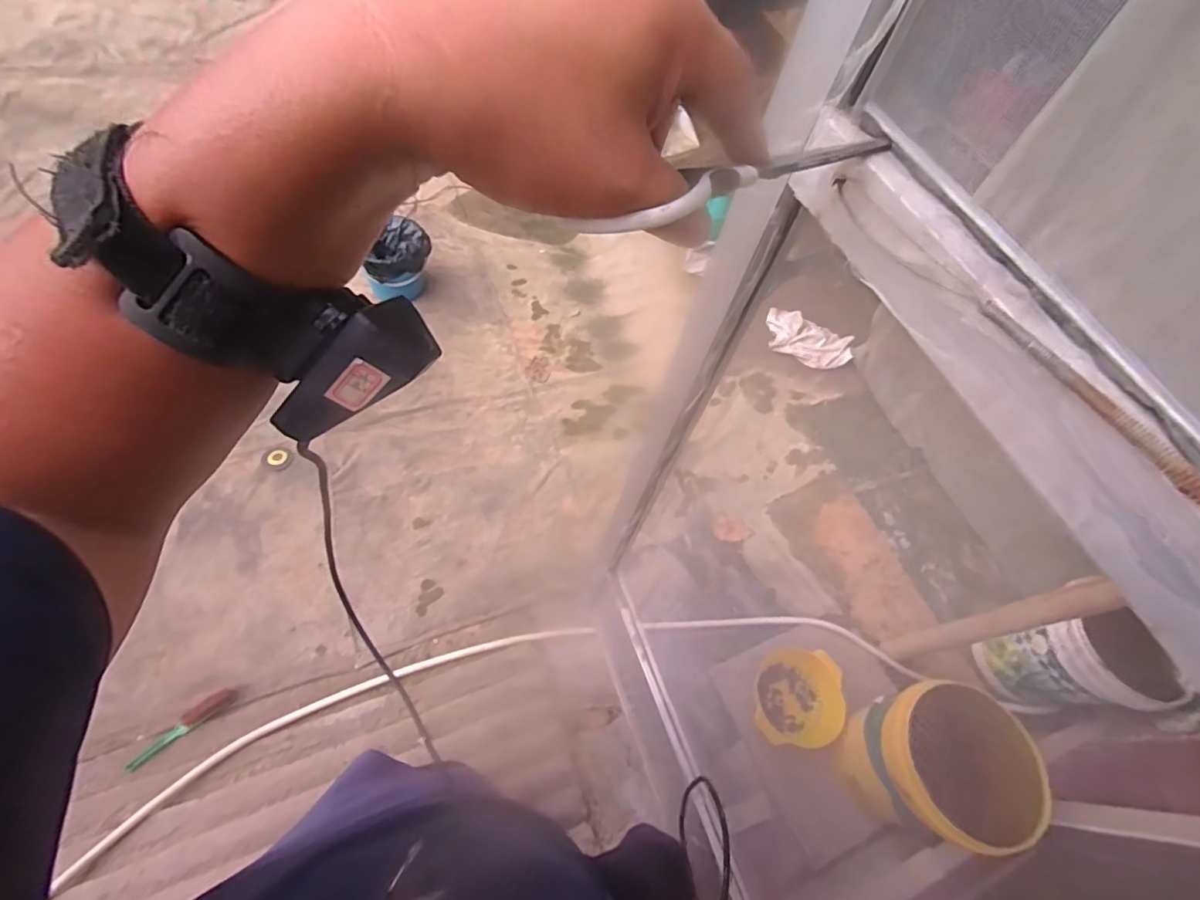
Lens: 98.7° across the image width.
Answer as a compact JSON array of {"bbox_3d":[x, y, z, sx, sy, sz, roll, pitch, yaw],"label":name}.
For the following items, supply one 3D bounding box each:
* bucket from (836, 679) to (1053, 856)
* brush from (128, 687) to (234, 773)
[{"bbox_3d":[0.718,0.680,1.104,0.275,0.291,0.275,2,60,-4],"label":"bucket"},{"bbox_3d":[-1.056,0.703,1.302,0.047,0.026,0.238,39,56,18],"label":"brush"}]

